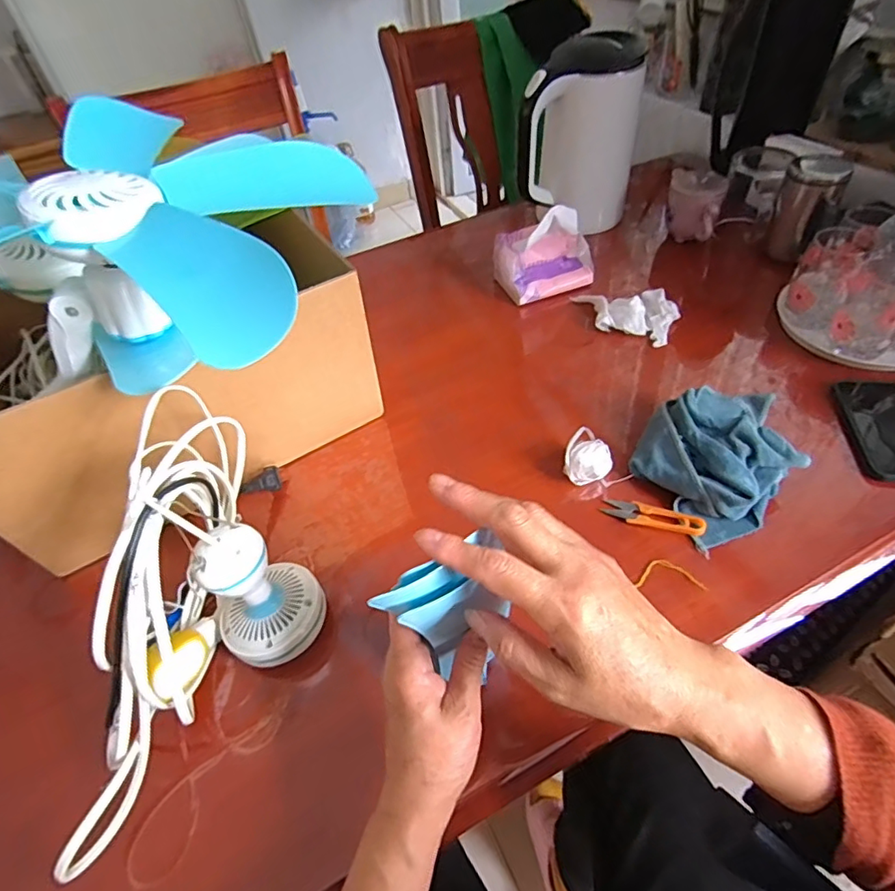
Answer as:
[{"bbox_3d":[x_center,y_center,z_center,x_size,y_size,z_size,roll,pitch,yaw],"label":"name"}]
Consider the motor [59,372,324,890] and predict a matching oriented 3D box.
[{"bbox_3d":[-0.177,0.111,0.385,0.127,0.149,0.306,-4,49,3],"label":"motor"}]

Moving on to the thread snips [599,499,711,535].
[{"bbox_3d":[0.198,0.066,0.503,0.091,0.012,0.028,12,51,16],"label":"thread snips"}]

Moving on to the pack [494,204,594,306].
[{"bbox_3d":[0.141,-0.271,0.746,0.138,0.101,0.078,-10,49,-3],"label":"pack"}]

